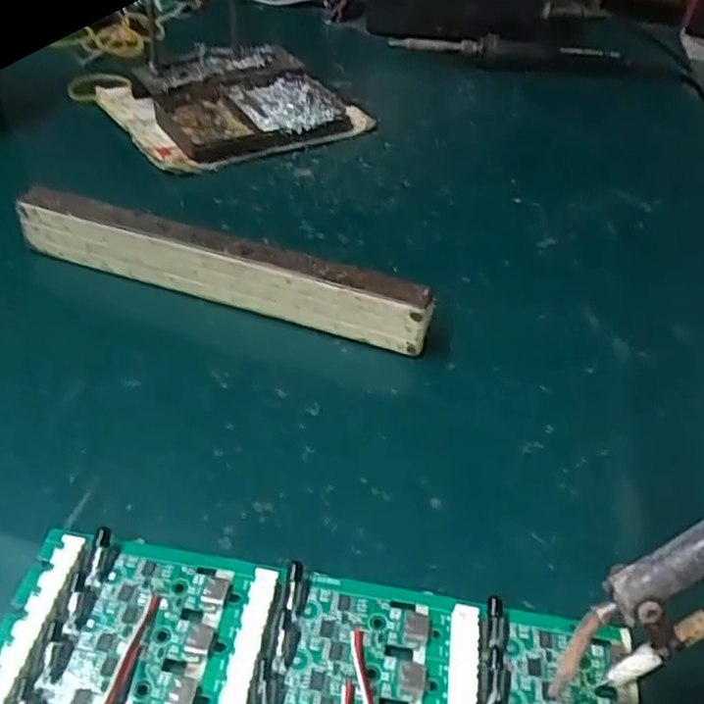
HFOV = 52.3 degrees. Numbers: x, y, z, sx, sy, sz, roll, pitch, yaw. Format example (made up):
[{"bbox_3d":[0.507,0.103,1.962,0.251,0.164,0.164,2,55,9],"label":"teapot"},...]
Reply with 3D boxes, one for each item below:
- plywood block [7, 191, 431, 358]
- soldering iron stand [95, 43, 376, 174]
[{"bbox_3d":[-0.060,-0.038,0.327,0.194,0.031,0.014,15,42,10],"label":"plywood block"},{"bbox_3d":[-0.076,-0.166,0.470,0.145,0.031,0.119,-22,49,-28],"label":"soldering iron stand"}]

